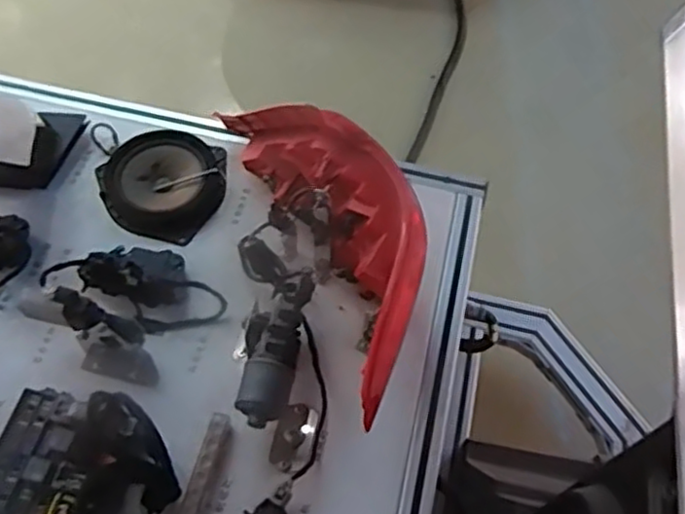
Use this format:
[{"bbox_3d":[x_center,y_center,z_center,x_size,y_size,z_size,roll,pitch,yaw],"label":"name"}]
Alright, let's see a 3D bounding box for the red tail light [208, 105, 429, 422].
[{"bbox_3d":[-0.025,-0.062,0.864,0.149,0.201,0.516,-22,47,-16],"label":"red tail light"}]

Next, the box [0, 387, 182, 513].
[{"bbox_3d":[-0.294,0.235,0.766,0.205,0.090,0.152,14,59,5],"label":"box"}]

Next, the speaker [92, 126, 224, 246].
[{"bbox_3d":[-0.266,-0.115,1.013,0.183,0.040,0.167,2,58,-3],"label":"speaker"}]

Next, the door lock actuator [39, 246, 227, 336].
[{"bbox_3d":[-0.259,0.035,0.908,0.207,0.061,0.115,19,59,8],"label":"door lock actuator"}]

